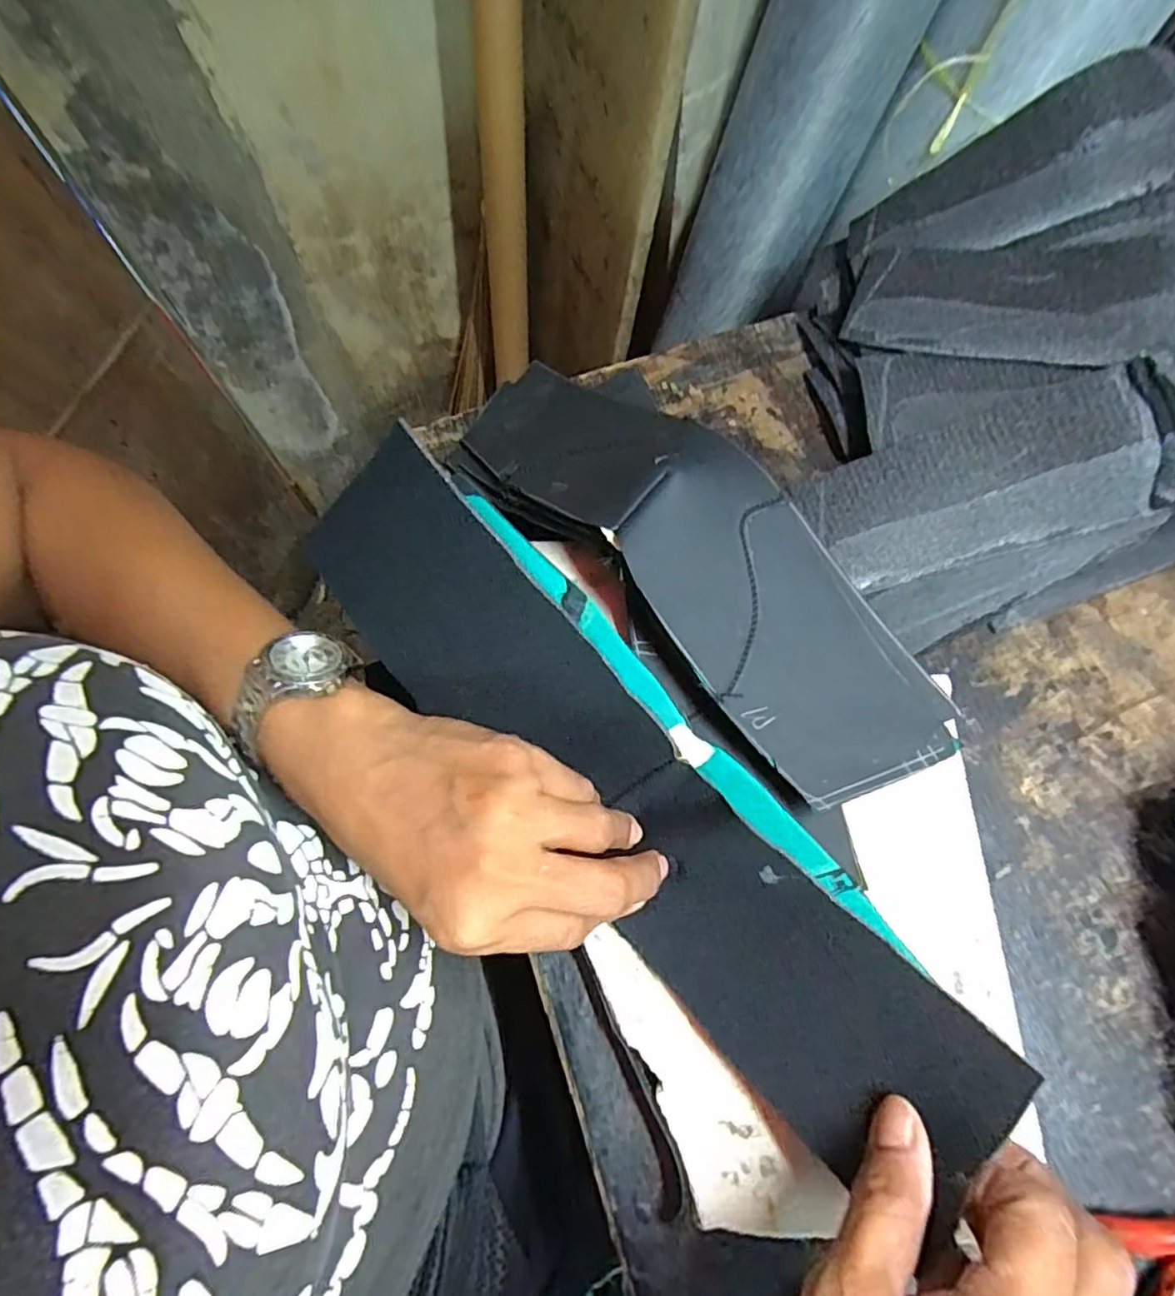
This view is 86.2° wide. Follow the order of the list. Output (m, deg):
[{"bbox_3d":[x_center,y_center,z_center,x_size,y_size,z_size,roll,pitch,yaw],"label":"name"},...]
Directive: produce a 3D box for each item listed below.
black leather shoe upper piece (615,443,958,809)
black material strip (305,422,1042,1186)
[{"bbox_3d":[0.089,-0.009,0.289,0.088,0.018,0.168,-37,87,-13],"label":"black leather shoe upper piece"},{"bbox_3d":[0.012,0.058,0.246,0.068,0.076,0.310,-42,87,-14],"label":"black material strip"}]

